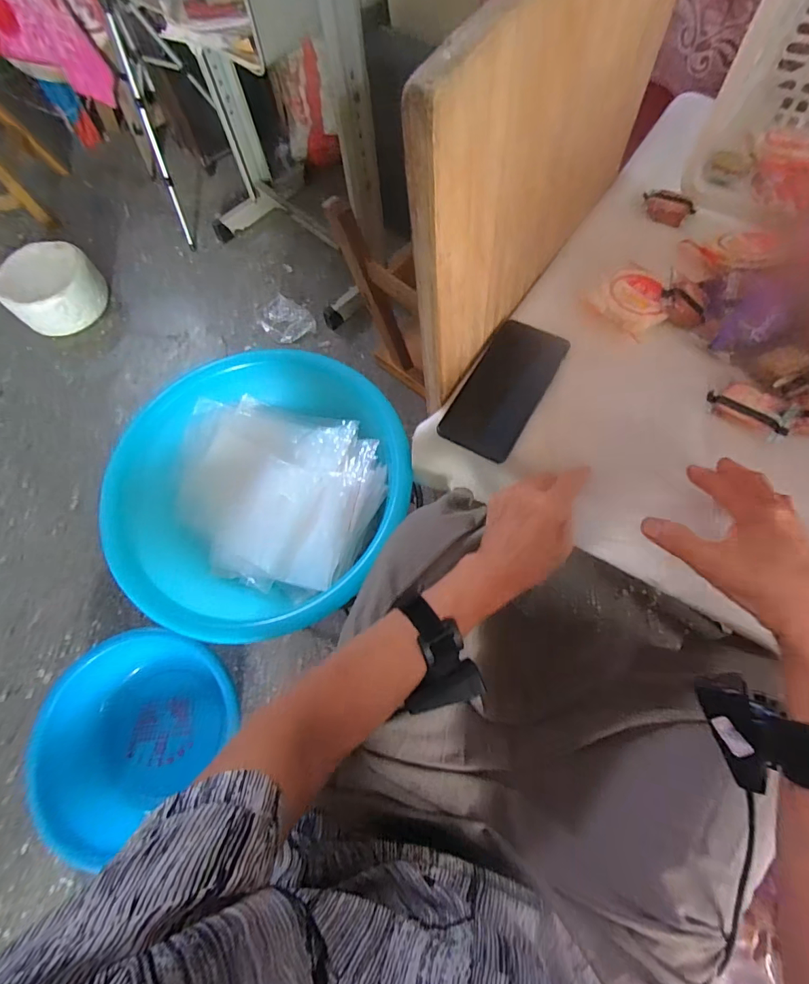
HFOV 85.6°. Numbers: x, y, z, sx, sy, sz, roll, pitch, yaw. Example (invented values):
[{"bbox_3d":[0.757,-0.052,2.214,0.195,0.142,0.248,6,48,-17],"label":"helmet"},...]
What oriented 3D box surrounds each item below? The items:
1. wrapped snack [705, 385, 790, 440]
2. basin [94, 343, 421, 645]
[{"bbox_3d":[0.334,-0.080,0.424,0.069,0.012,0.042,37,75,15],"label":"wrapped snack"},{"bbox_3d":[-0.181,0.005,0.580,0.360,0.100,0.343,-1,69,2],"label":"basin"}]

